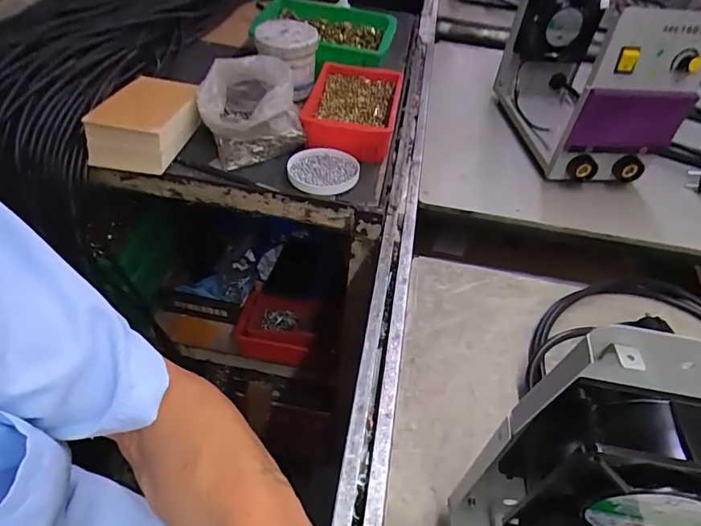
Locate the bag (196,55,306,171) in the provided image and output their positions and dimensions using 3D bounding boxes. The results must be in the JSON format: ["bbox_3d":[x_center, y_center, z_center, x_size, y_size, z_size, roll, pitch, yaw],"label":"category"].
[{"bbox_3d":[-0.146,-0.220,0.670,0.132,0.101,0.116,-18,51,-21],"label":"bag"}]

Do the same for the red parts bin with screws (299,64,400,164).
[{"bbox_3d":[-0.002,-0.237,0.717,0.143,0.079,0.164,8,46,2],"label":"red parts bin with screws"}]

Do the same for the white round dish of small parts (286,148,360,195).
[{"bbox_3d":[-0.037,-0.128,0.654,0.096,0.017,0.092,3,47,-3],"label":"white round dish of small parts"}]

